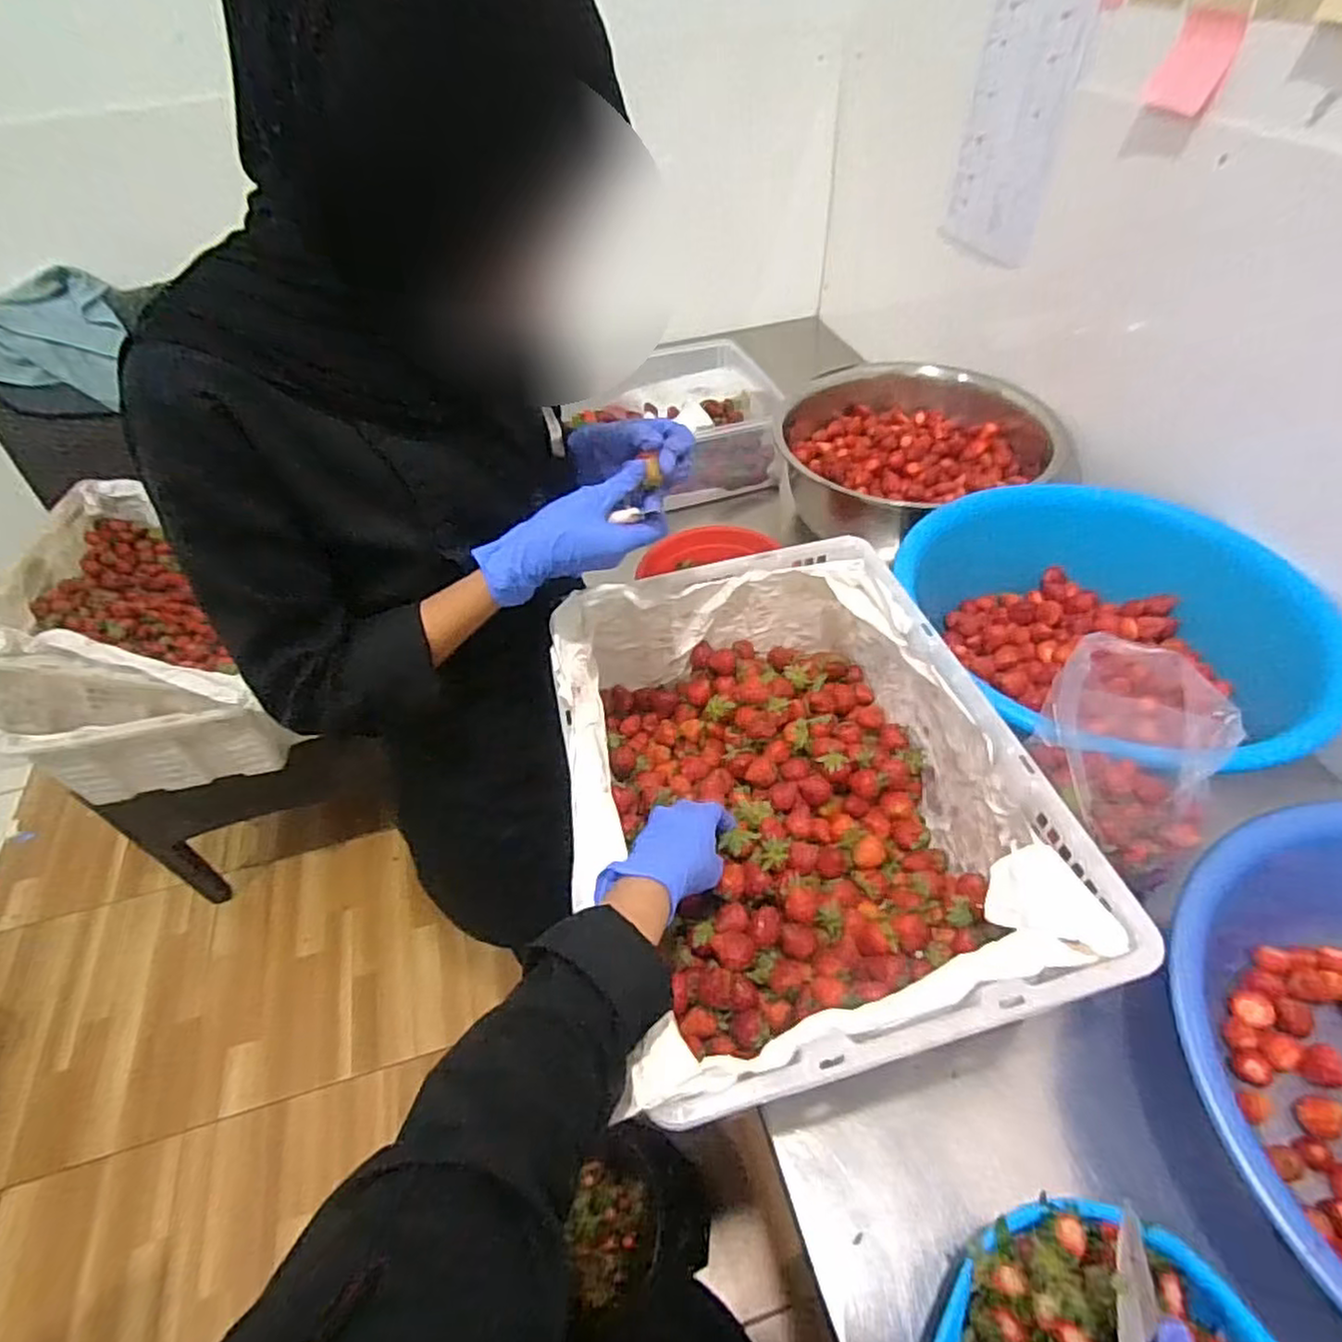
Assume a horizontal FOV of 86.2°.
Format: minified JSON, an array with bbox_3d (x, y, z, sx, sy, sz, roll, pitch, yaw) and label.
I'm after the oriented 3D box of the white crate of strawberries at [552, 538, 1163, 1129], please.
[{"bbox_3d":[0.095,0.103,0.634,0.351,0.156,0.465,-14,48,-9],"label":"white crate of strawberries"}]

